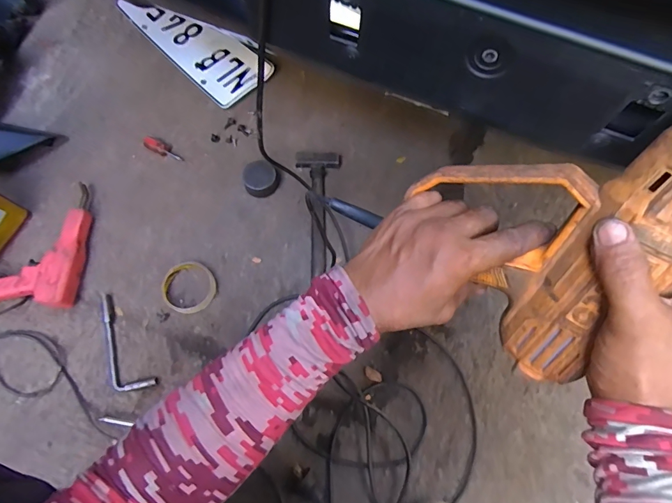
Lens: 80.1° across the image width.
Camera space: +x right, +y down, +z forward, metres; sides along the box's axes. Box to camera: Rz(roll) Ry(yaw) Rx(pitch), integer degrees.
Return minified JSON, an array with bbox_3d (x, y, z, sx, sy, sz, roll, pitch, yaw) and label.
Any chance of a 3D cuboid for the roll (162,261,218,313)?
[{"bbox_3d":[-0.244,0.058,0.670,0.082,0.016,0.087,0,71,0],"label":"roll"}]

